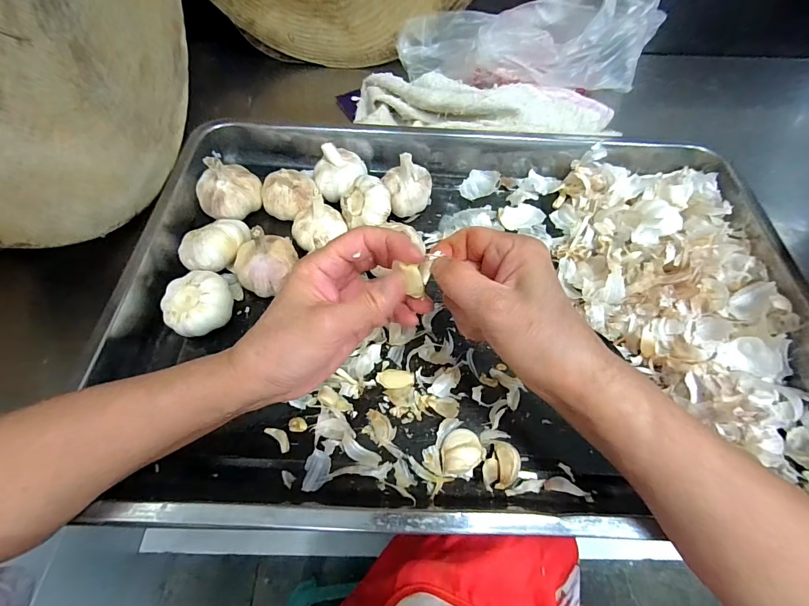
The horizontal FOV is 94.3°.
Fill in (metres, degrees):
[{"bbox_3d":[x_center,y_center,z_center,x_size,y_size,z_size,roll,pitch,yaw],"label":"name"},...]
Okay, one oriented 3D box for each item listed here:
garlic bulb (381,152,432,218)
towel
[{"bbox_3d":[0.003,-0.124,0.388,0.050,0.057,0.043,4,61,1],"label":"garlic bulb"},{"bbox_3d":[0.097,-0.243,0.460,0.319,0.047,0.084,8,61,3],"label":"towel"}]

